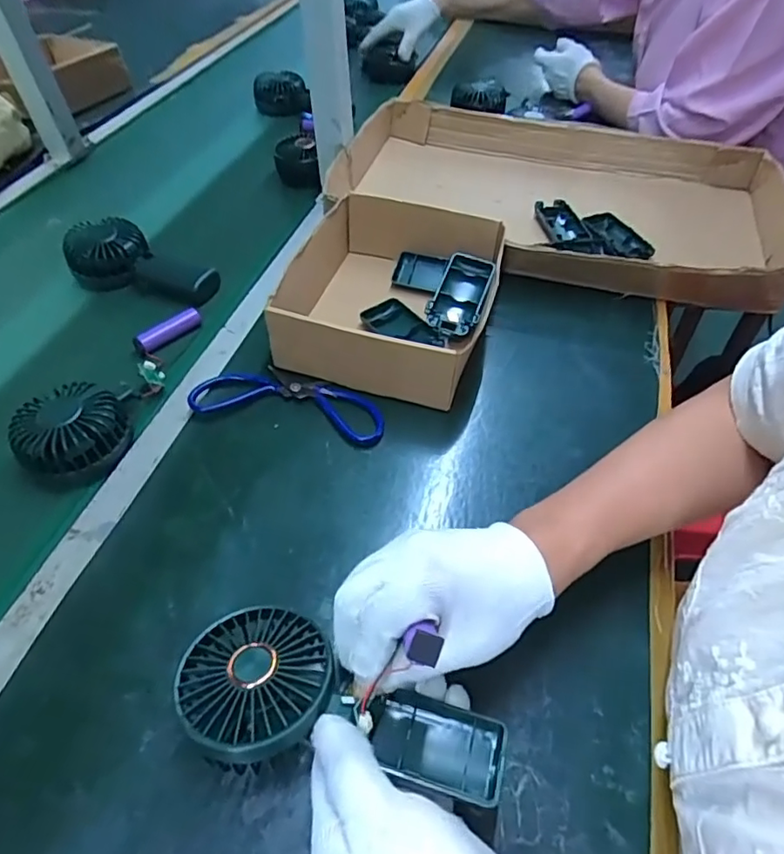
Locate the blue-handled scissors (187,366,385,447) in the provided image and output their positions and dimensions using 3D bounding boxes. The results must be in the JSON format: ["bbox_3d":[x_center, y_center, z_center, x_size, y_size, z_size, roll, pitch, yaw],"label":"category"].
[{"bbox_3d":[-0.089,-0.023,0.502,0.169,0.020,0.062,9,51,8],"label":"blue-handled scissors"}]

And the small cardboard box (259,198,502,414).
[{"bbox_3d":[0.001,-0.129,0.555,0.174,0.079,0.213,12,51,11],"label":"small cardboard box"}]

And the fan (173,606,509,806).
[{"bbox_3d":[-0.028,0.156,0.314,0.182,0.033,0.083,16,52,4],"label":"fan"}]

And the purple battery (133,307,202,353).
[{"bbox_3d":[-0.227,-0.098,0.570,0.069,0.018,0.015,-32,57,-23],"label":"purple battery"}]

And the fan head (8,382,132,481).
[{"bbox_3d":[-0.264,0.002,0.469,0.079,0.041,0.078,0,50,0],"label":"fan head"}]

